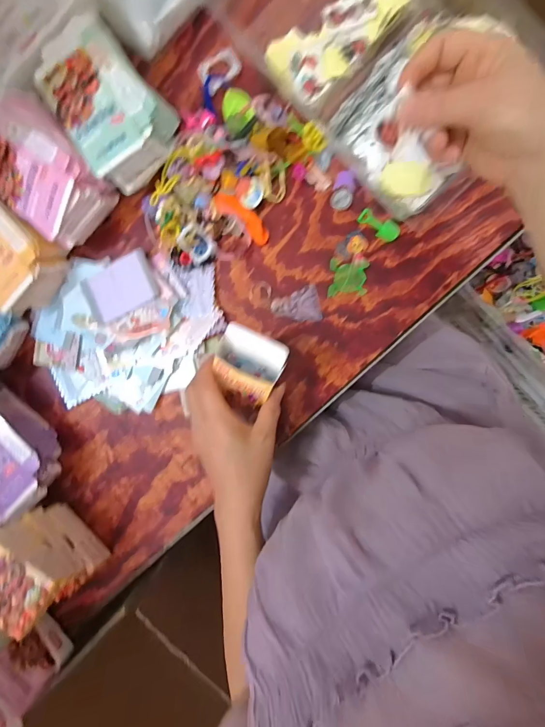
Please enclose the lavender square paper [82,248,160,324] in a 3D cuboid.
[{"bbox_3d":[-0.182,-0.090,0.428,0.085,0.010,0.061,-25,93,6],"label":"lavender square paper"}]

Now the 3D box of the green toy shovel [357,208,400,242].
[{"bbox_3d":[0.123,-0.159,0.413,0.049,0.010,0.022,30,96,1],"label":"green toy shovel"}]

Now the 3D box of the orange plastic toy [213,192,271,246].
[{"bbox_3d":[-0.033,-0.169,0.415,0.073,0.009,0.025,38,99,-4],"label":"orange plastic toy"}]

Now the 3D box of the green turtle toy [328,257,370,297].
[{"bbox_3d":[0.088,-0.100,0.419,0.043,0.014,0.043,3,100,1],"label":"green turtle toy"}]

